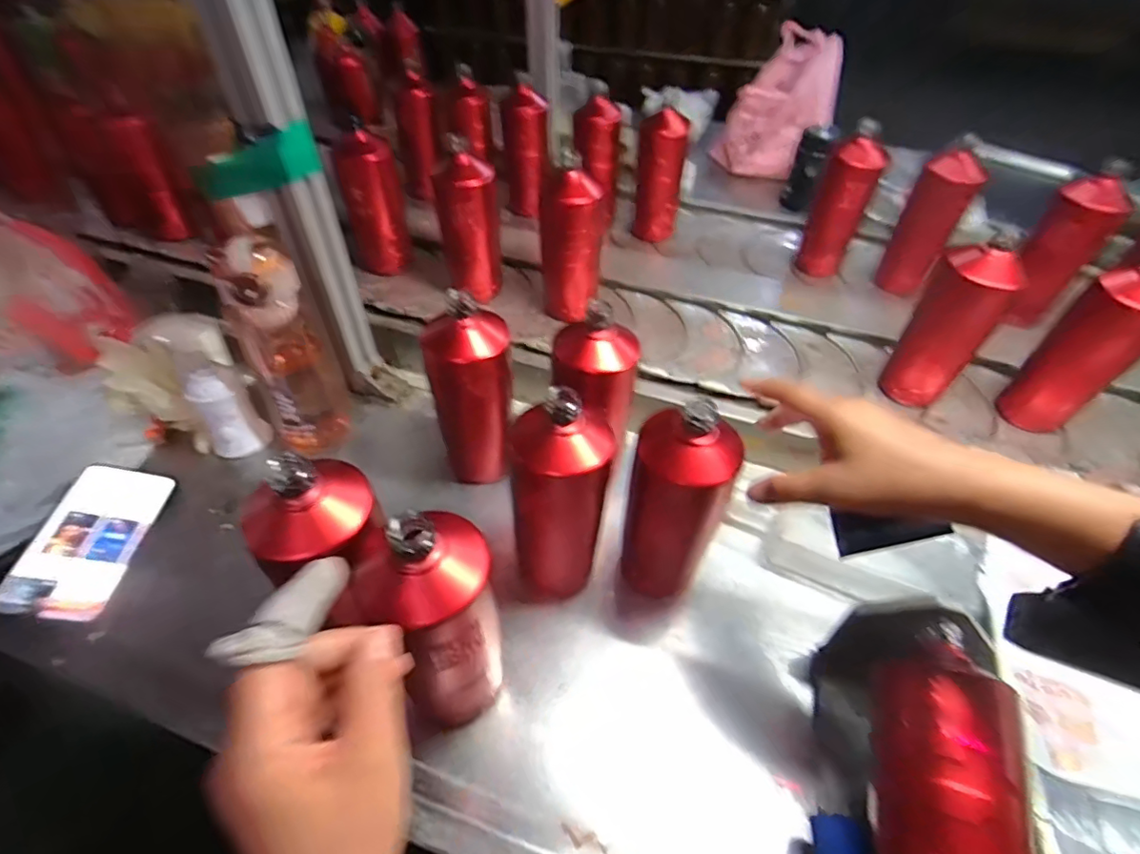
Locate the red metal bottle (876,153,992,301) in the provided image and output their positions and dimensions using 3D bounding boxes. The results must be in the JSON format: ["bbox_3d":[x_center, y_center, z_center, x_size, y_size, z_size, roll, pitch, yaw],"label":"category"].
[{"bbox_3d":[0.492,-0.271,0.758,0.078,0.187,0.057,19,47,22],"label":"red metal bottle"}]

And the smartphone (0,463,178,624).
[{"bbox_3d":[-0.447,0.102,0.516,0.083,0.007,0.161,14,42,-19],"label":"smartphone"}]

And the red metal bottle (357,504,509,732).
[{"bbox_3d":[-0.085,0.139,0.381,0.078,0.206,0.069,-17,45,-14],"label":"red metal bottle"}]

